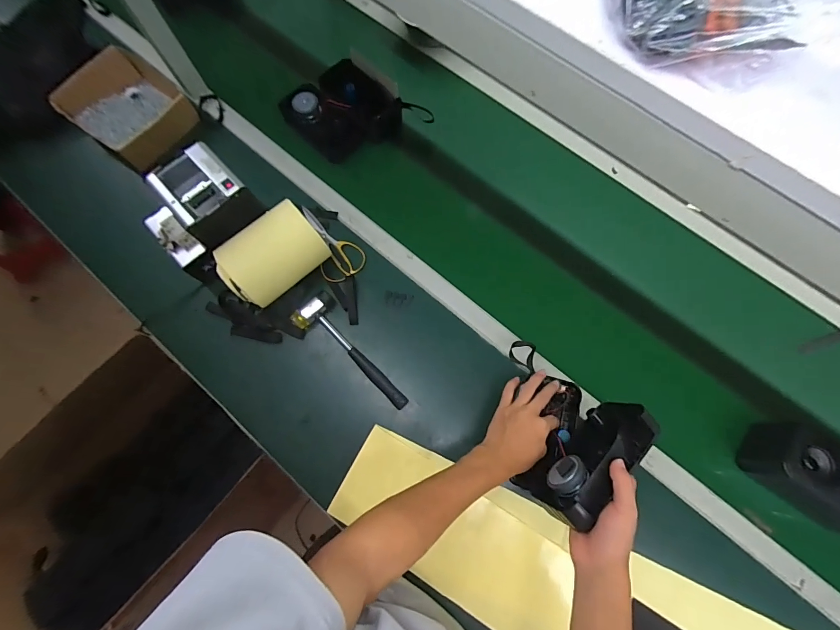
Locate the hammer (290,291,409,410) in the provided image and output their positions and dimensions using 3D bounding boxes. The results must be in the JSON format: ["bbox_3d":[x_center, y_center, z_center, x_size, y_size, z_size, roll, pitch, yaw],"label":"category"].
[{"bbox_3d":[-0.125,0.074,0.659,0.079,0.031,0.253,-38,78,-9],"label":"hammer"}]

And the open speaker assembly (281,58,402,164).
[{"bbox_3d":[-0.159,-0.420,0.759,0.186,0.067,0.206,-43,79,-10],"label":"open speaker assembly"}]

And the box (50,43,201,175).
[{"bbox_3d":[-0.578,-0.418,0.751,0.219,0.070,0.195,35,78,9],"label":"box"}]

